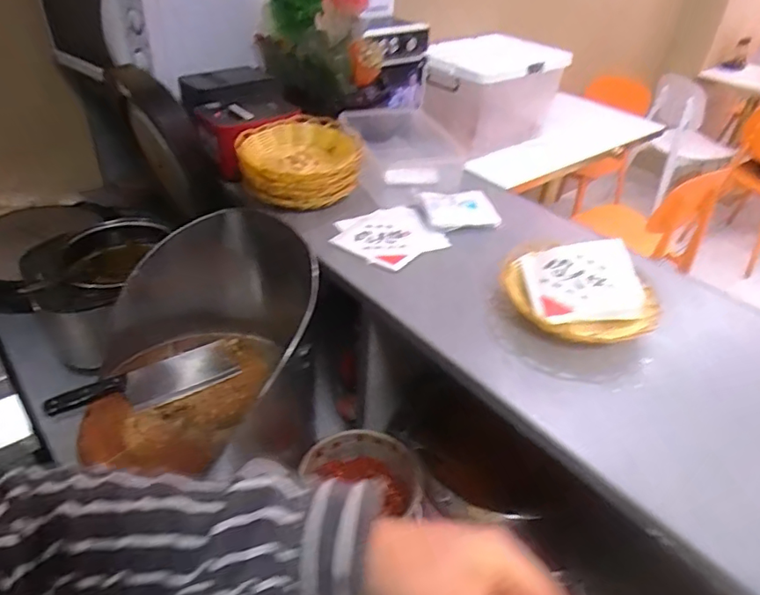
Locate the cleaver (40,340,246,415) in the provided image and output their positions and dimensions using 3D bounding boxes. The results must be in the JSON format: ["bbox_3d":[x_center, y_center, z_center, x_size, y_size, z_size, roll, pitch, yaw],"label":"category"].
[{"bbox_3d":[-0.382,0.139,0.902,0.286,0.037,0.091,-18,42,-25],"label":"cleaver"}]

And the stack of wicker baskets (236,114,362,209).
[{"bbox_3d":[-0.125,-0.223,0.903,0.187,0.102,0.182,14,39,14],"label":"stack of wicker baskets"}]

